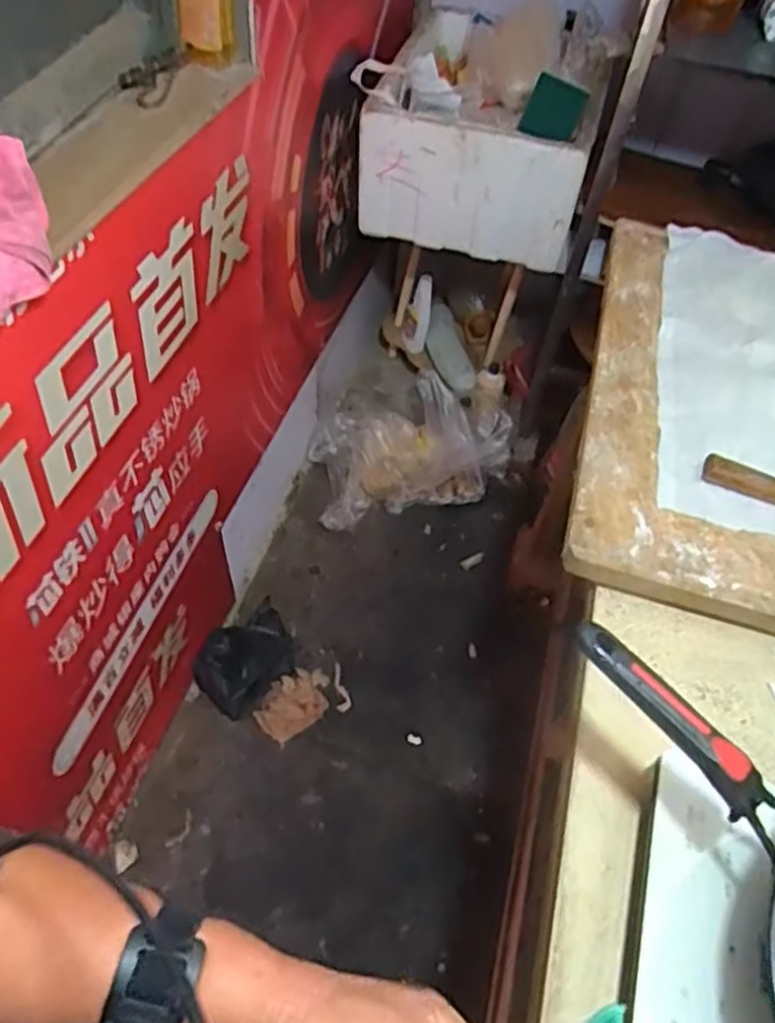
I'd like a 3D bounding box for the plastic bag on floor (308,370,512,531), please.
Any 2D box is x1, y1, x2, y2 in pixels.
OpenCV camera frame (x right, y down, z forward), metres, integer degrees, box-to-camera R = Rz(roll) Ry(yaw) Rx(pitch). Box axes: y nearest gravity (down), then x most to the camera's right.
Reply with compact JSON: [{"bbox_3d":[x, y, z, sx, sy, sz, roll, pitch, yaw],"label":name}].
[{"bbox_3d":[0.063,-0.161,1.779,0.488,0.204,0.314,-9,53,-9],"label":"plastic bag on floor"}]

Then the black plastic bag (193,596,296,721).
[{"bbox_3d":[-0.278,0.300,1.492,0.220,0.075,0.162,-36,61,-26],"label":"black plastic bag"}]

